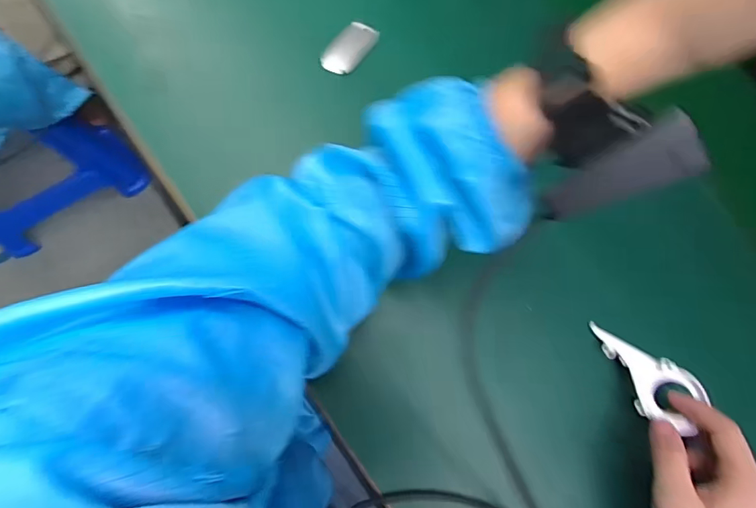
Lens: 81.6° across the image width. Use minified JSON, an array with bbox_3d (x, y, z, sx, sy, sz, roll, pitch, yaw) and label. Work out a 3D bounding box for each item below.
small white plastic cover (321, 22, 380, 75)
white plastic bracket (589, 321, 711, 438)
[{"bbox_3d":[-0.026,-0.191,0.405,0.031,0.009,0.060,38,82,4],"label":"small white plastic cover"},{"bbox_3d":[0.202,0.097,0.339,0.088,0.015,0.047,29,72,22],"label":"white plastic bracket"}]

